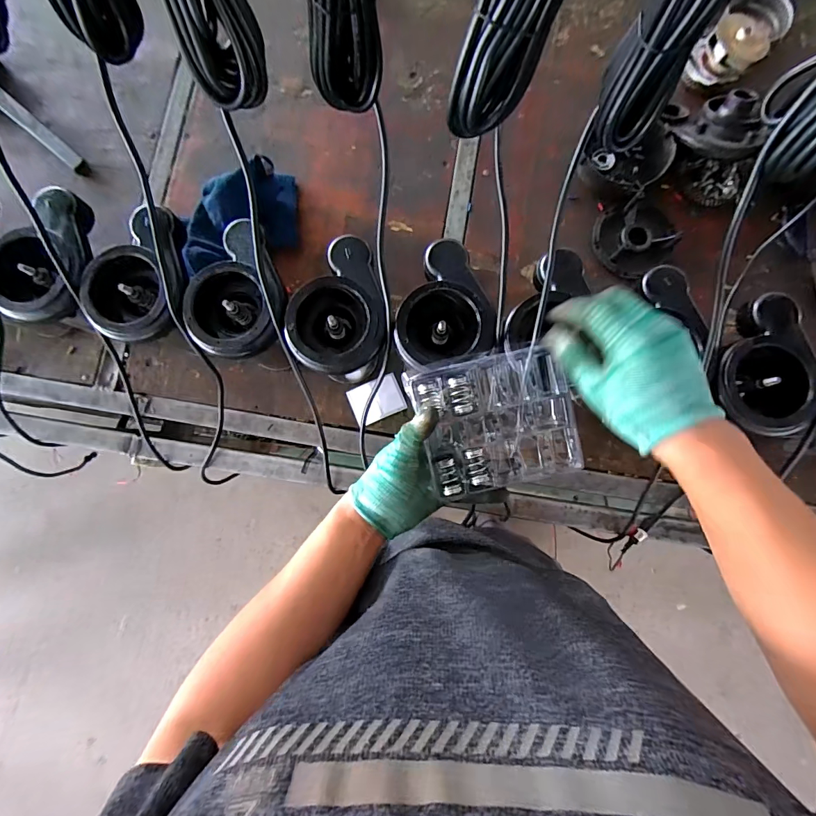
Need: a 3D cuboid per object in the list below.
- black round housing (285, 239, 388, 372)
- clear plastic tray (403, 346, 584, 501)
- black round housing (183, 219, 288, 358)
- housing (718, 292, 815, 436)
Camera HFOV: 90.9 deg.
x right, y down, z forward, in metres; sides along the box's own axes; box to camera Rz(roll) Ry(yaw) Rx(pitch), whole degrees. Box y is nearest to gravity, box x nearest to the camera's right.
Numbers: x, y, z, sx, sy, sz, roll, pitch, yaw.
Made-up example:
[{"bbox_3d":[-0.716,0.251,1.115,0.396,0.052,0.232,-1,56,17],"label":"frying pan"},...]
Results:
[{"bbox_3d":[-0.086,-0.126,0.501,0.118,0.053,0.169,3,84,1],"label":"black round housing"},{"bbox_3d":[0.092,0.012,0.416,0.154,0.029,0.135,-13,84,0],"label":"clear plastic tray"},{"bbox_3d":[-0.216,-0.148,0.509,0.119,0.066,0.165,-11,84,0],"label":"black round housing"},{"bbox_3d":[0.420,-0.051,0.479,0.117,0.050,0.166,4,84,2],"label":"housing"}]

